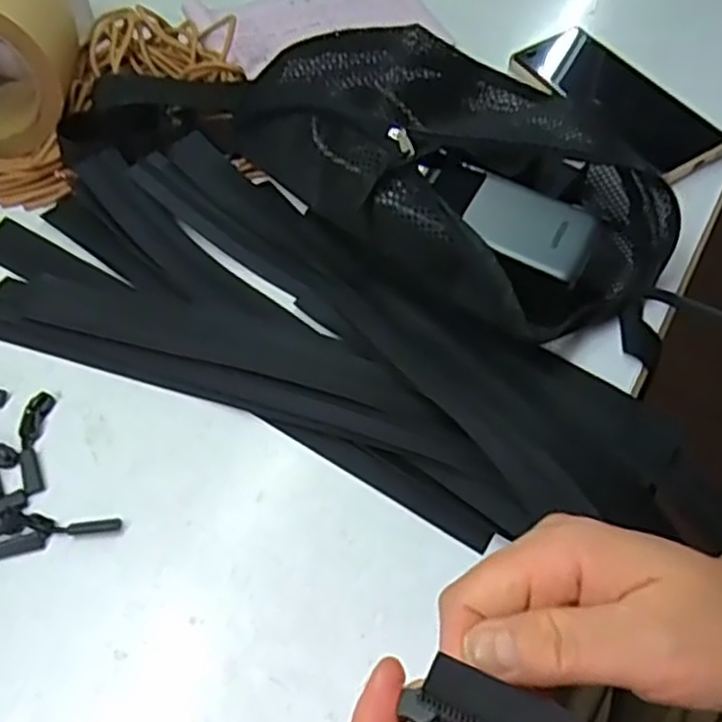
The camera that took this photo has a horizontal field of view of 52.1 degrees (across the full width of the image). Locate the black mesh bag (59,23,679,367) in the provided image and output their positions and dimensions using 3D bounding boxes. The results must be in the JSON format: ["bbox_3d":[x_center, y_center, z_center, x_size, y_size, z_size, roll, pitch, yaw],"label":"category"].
[{"bbox_3d":[0.017,-0.144,0.479,0.375,0.062,0.203,22,58,11],"label":"black mesh bag"}]

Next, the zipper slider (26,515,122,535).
[{"bbox_3d":[-0.140,0.080,0.361,0.044,0.005,0.009,3,56,-1],"label":"zipper slider"}]

